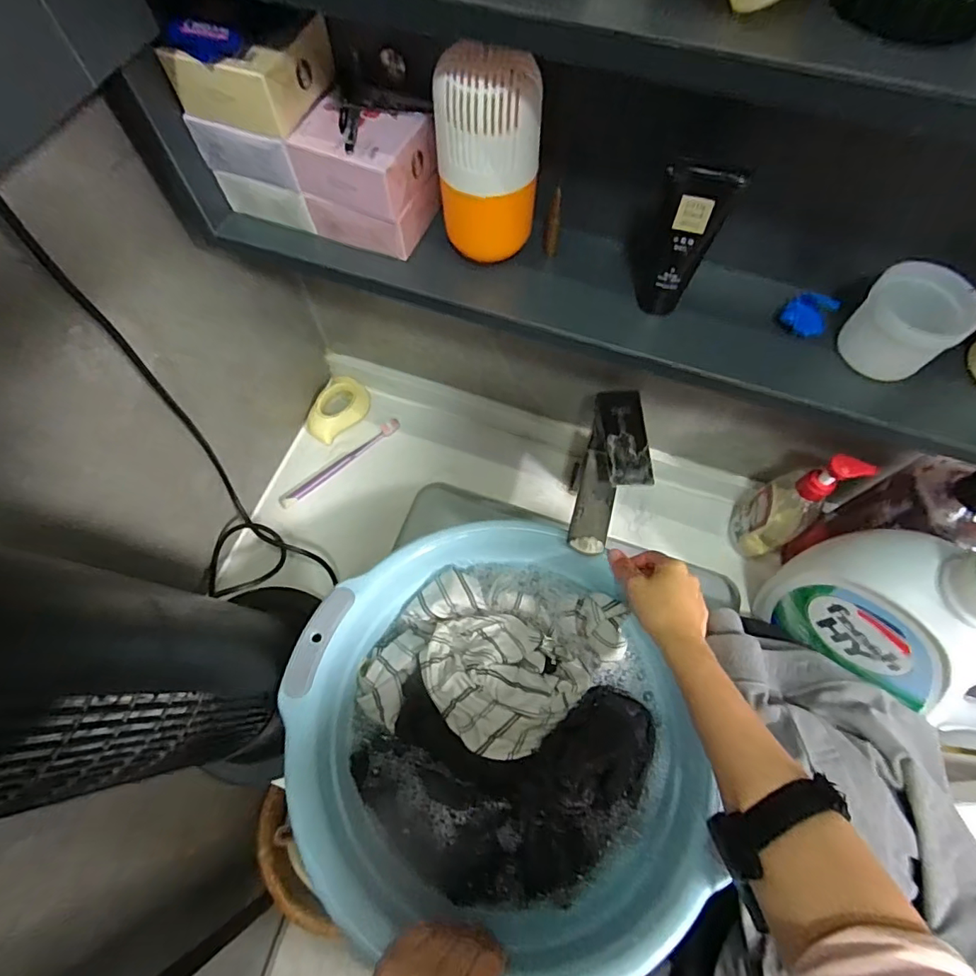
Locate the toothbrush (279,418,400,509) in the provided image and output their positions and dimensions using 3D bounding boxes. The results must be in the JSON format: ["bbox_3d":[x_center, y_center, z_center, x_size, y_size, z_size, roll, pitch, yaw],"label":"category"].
[{"bbox_3d":[-0.202,-0.036,0.707,0.193,0.016,0.020,-37,71,-15],"label":"toothbrush"}]

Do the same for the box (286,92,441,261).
[{"bbox_3d":[-0.084,-0.226,0.373,0.082,0.071,0.069,22,67,10],"label":"box"}]

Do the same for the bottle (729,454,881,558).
[{"bbox_3d":[0.329,0.017,0.561,0.052,0.205,0.070,-34,70,-14],"label":"bottle"}]

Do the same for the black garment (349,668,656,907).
[{"bbox_3d":[0.014,0.284,0.484,0.277,0.037,0.177,3,66,1],"label":"black garment"}]

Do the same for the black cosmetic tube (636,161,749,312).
[{"bbox_3d":[0.123,-0.157,0.331,0.038,0.104,0.022,36,70,15],"label":"black cosmetic tube"}]

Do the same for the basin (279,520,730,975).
[{"bbox_3d":[0.015,0.220,0.485,0.349,0.110,0.369,-22,67,-10],"label":"basin"}]

